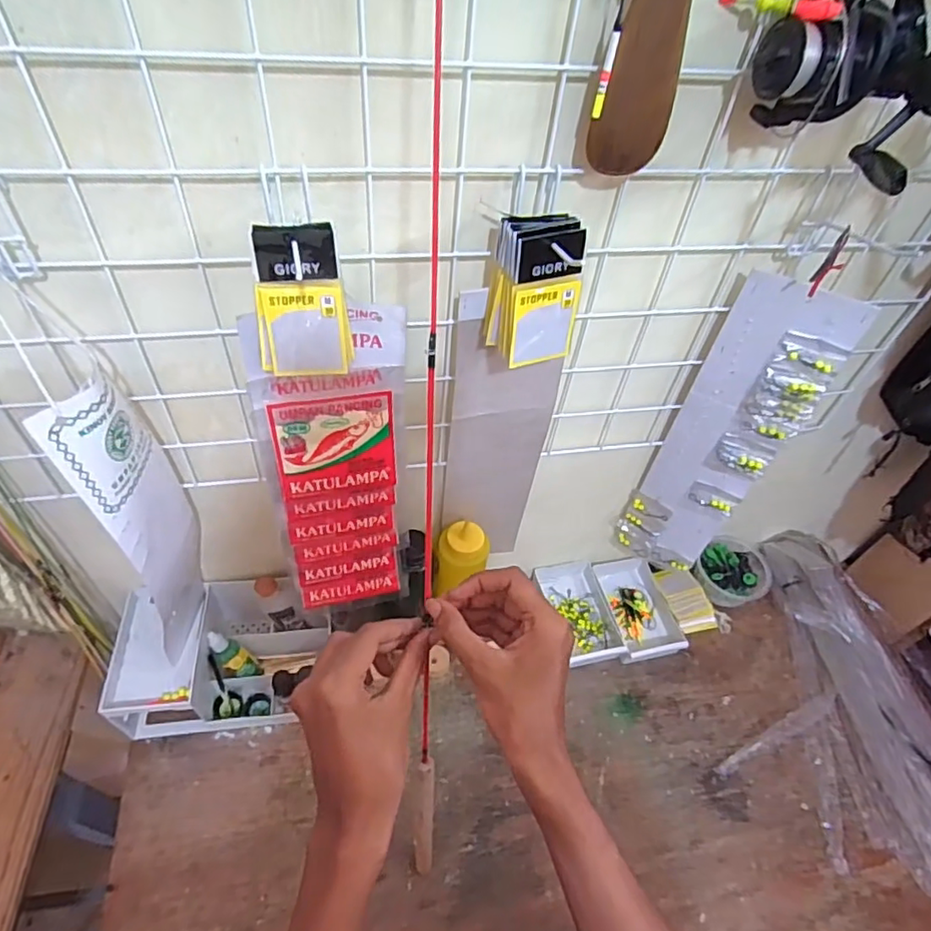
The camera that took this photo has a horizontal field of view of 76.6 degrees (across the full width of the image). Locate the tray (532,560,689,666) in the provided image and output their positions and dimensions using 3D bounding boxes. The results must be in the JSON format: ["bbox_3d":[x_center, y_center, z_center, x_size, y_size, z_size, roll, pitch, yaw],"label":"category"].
[{"bbox_3d":[0.157,0.199,0.815,0.084,0.029,0.152,-8,51,-13],"label":"tray"}]

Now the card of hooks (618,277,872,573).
[{"bbox_3d":[0.259,-0.012,0.616,0.101,0.393,0.017,27,52,16],"label":"card of hooks"}]

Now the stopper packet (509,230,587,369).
[{"bbox_3d":[0.058,-0.112,0.410,0.051,0.092,0.009,-14,40,-17],"label":"stopper packet"}]

